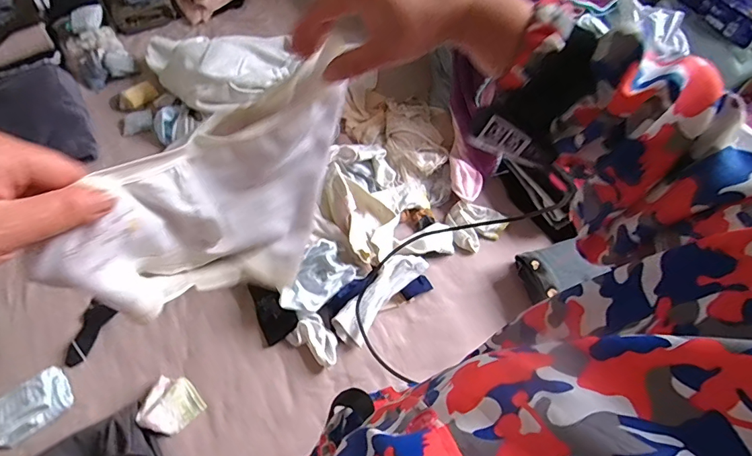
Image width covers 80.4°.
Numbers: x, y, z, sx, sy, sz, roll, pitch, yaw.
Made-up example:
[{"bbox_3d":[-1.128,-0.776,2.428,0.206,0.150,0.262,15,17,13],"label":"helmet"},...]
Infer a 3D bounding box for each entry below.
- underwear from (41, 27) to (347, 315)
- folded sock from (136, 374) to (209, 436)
[{"bbox_3d":[-0.108,-0.038,0.380,0.077,0.193,0.280,16,60,7],"label":"underwear"},{"bbox_3d":[-0.378,0.323,0.812,0.093,0.054,0.094,38,65,18],"label":"folded sock"}]

